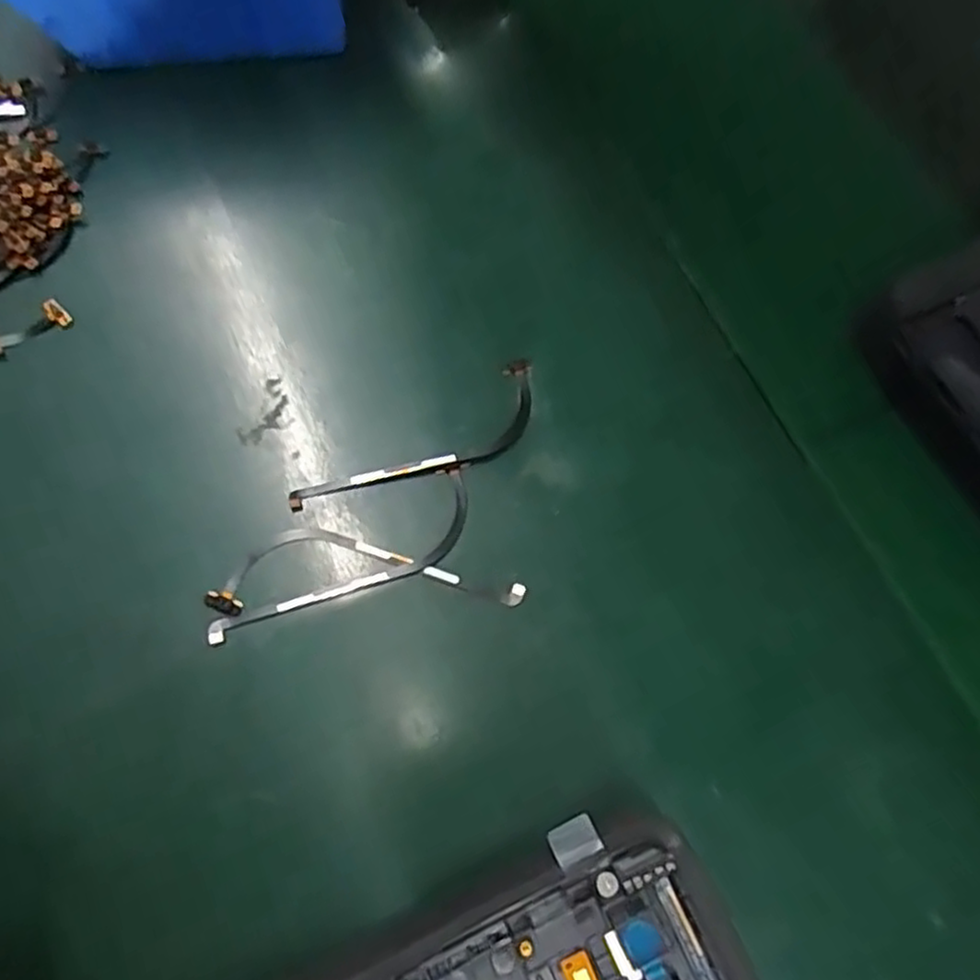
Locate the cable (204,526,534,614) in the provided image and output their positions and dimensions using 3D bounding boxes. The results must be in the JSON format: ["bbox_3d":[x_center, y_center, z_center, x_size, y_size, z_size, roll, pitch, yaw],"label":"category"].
[{"bbox_3d":[-0.035,0.022,0.209,0.088,0.004,0.025,-2,68,-3],"label":"cable"}]

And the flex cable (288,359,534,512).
[{"bbox_3d":[-0.019,-0.012,0.223,0.085,0.004,0.023,-32,73,-14],"label":"flex cable"}]

